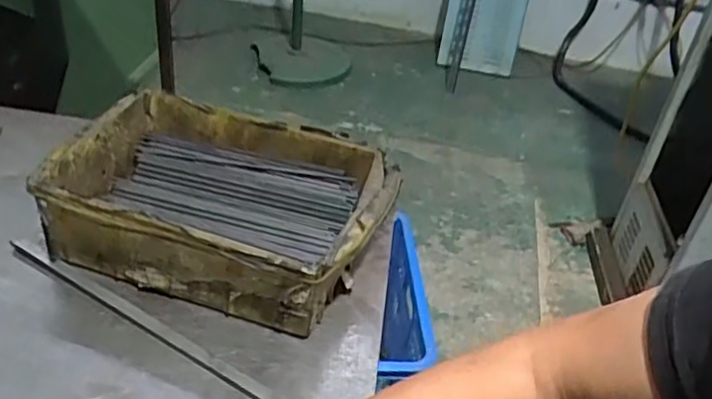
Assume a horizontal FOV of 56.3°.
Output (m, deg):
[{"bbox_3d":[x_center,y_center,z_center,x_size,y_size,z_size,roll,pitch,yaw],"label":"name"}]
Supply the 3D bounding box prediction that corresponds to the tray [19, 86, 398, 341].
[{"bbox_3d":[-0.108,0.000,0.562,0.263,0.067,0.185,16,35,9],"label":"tray"}]

